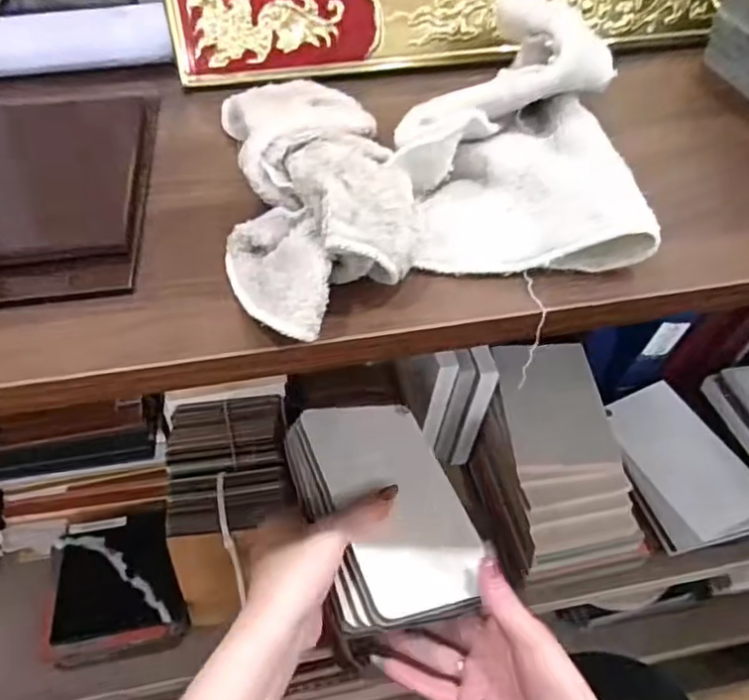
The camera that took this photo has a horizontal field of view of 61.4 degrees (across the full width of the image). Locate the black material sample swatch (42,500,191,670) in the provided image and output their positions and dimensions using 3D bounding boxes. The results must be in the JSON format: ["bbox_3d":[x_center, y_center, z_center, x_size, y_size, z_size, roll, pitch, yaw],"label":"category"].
[{"bbox_3d":[-0.210,0.185,0.515,0.099,0.017,0.129,-12,48,-11],"label":"black material sample swatch"}]

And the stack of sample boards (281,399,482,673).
[{"bbox_3d":[0.011,0.114,0.457,0.102,0.050,0.161,-4,46,-29],"label":"stack of sample boards"}]

